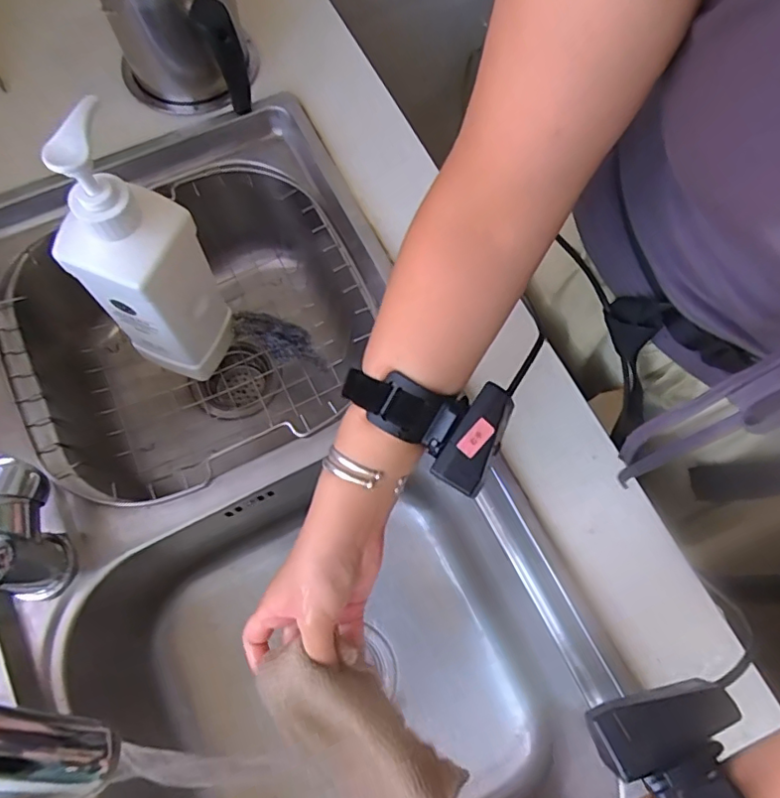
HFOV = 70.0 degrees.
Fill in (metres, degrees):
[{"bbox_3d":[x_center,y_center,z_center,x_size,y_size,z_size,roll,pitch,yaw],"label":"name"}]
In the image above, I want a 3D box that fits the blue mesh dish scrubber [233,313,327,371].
[{"bbox_3d":[-0.115,-0.064,0.596,0.106,0.027,0.042,24,71,-16],"label":"blue mesh dish scrubber"}]

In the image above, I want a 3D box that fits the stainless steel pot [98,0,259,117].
[{"bbox_3d":[-0.198,-0.343,0.507,0.126,0.146,0.134,-18,74,-8],"label":"stainless steel pot"}]

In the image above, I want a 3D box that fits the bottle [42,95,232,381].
[{"bbox_3d":[-0.200,-0.108,0.456,0.066,0.261,0.080,24,73,4],"label":"bottle"}]

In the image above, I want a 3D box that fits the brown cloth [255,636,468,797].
[{"bbox_3d":[-0.026,0.216,0.358,0.140,0.038,0.064,42,75,5],"label":"brown cloth"}]

